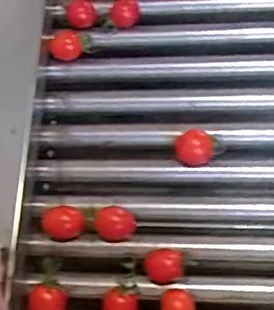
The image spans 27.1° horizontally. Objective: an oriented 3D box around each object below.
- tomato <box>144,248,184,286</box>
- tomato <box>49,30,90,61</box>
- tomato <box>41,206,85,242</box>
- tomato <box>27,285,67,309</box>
[{"bbox_3d":[0.020,0.083,0.434,0.029,0.023,0.027,-1,62,2],"label":"tomato"},{"bbox_3d":[-0.059,-0.096,0.503,0.034,0.023,0.024,11,63,8],"label":"tomato"},{"bbox_3d":[-0.059,0.055,0.455,0.033,0.024,0.022,-16,63,-6],"label":"tomato"},{"bbox_3d":[-0.069,0.115,0.434,0.030,0.027,0.025,-3,62,0],"label":"tomato"}]

